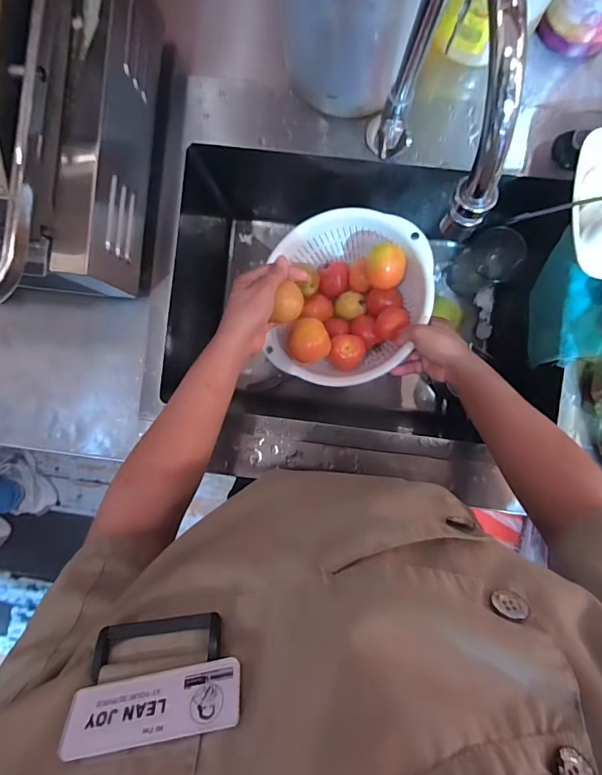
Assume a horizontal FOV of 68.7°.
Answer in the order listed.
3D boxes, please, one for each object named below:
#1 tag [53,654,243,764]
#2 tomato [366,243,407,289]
[{"bbox_3d":[-0.063,0.136,0.188,0.074,0.026,0.004,-12,131,1],"label":"tag"},{"bbox_3d":[0.111,-0.162,0.575,0.051,0.043,0.051,-1,91,3],"label":"tomato"}]

